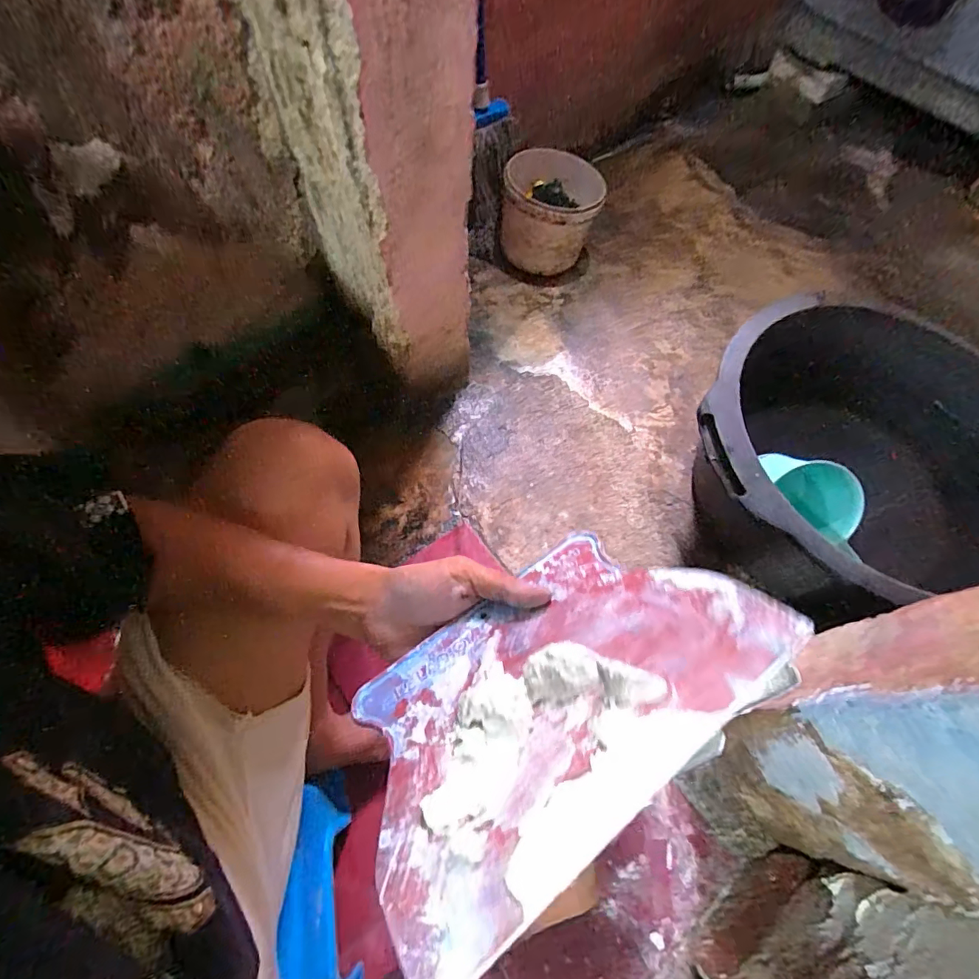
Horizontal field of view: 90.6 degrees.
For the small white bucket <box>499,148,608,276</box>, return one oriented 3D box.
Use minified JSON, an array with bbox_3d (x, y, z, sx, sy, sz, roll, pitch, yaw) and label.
[{"bbox_3d":[0.139,-0.613,1.087,0.215,0.162,0.207,1,66,-1],"label":"small white bucket"}]

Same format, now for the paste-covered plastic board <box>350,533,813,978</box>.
[{"bbox_3d":[0.029,0.091,0.239,0.206,0.018,0.140,-32,32,-15],"label":"paste-covered plastic board"}]

